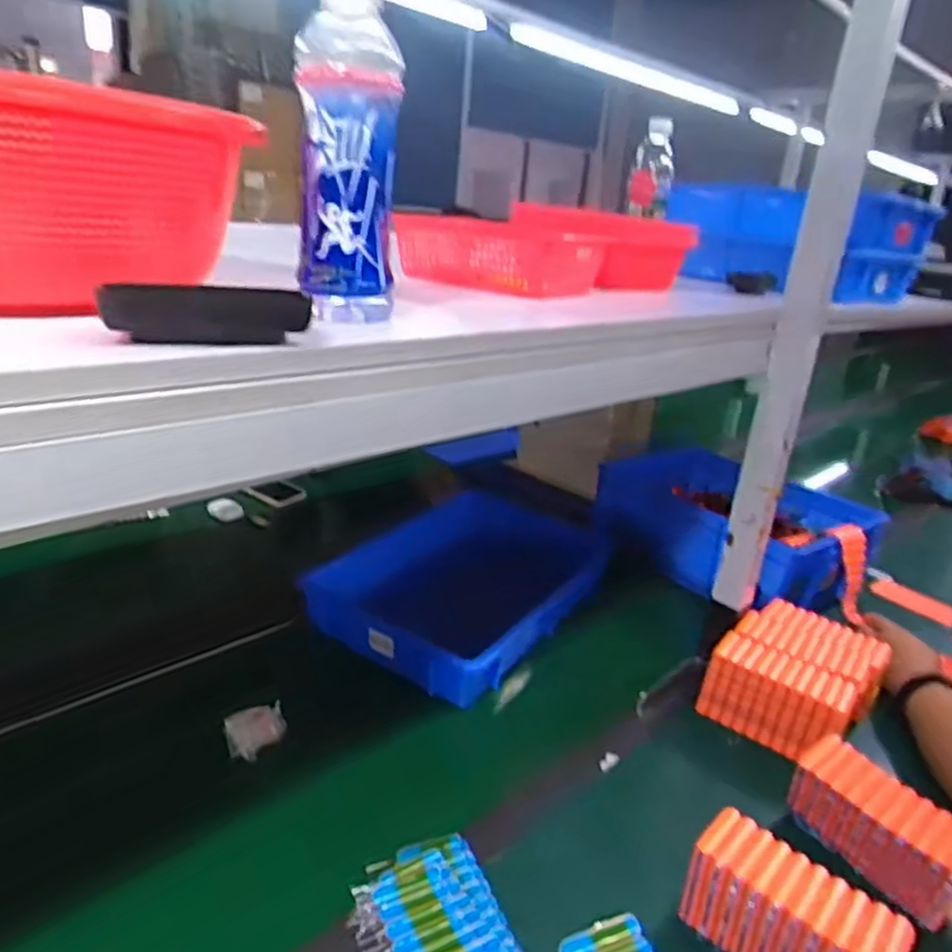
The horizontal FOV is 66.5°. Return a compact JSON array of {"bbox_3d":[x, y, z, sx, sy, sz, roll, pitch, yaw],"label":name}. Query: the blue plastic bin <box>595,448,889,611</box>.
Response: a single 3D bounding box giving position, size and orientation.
[{"bbox_3d":[0.451,0.089,1.308,0.350,0.141,0.427,-7,25,-31],"label":"blue plastic bin"}]

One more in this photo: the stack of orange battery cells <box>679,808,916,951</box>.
[{"bbox_3d":[0.255,0.368,0.601,0.162,0.087,0.067,23,27,38],"label":"stack of orange battery cells"}]

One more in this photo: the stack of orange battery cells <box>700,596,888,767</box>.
[{"bbox_3d":[0.420,0.263,0.954,0.174,0.087,0.212,21,26,34],"label":"stack of orange battery cells"}]

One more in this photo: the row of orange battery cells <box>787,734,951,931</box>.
[{"bbox_3d":[0.393,0.346,0.708,0.062,0.091,0.161,-11,26,-37],"label":"row of orange battery cells"}]

